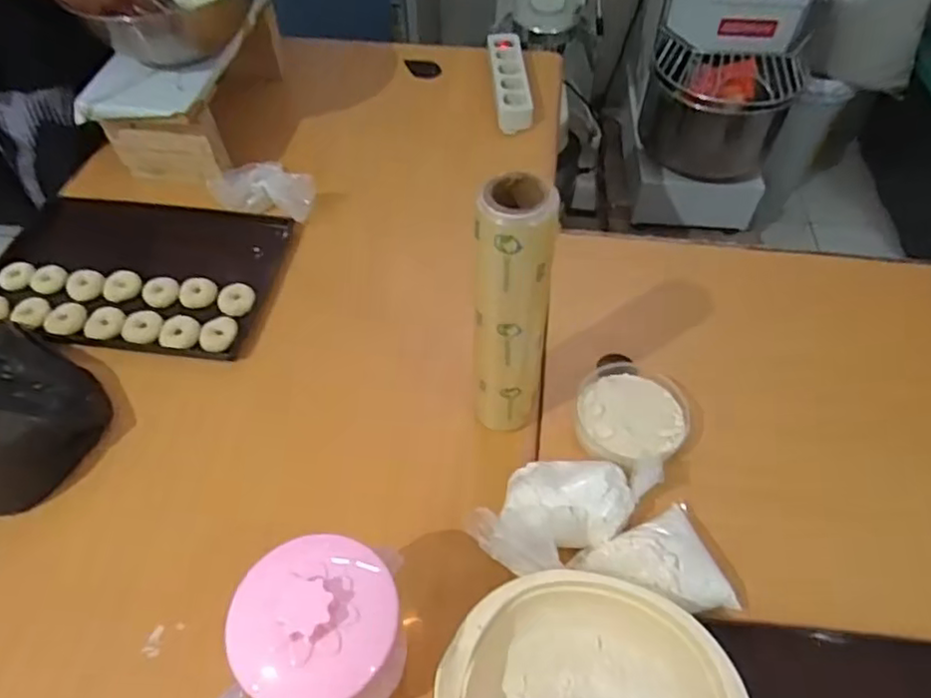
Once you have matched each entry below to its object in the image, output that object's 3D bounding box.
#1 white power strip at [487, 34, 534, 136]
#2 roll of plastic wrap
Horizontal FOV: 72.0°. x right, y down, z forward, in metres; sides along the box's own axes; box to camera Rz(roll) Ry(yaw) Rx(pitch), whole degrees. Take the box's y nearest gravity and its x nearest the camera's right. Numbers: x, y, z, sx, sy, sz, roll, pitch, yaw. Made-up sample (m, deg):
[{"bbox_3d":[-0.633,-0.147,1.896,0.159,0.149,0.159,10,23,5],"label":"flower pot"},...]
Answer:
[{"bbox_3d":[0.075,-0.447,1.066,0.056,0.033,0.234,-3,54,-2],"label":"white power strip"},{"bbox_3d":[0.041,-0.017,0.605,0.066,0.320,0.057,9,54,7],"label":"roll of plastic wrap"}]

